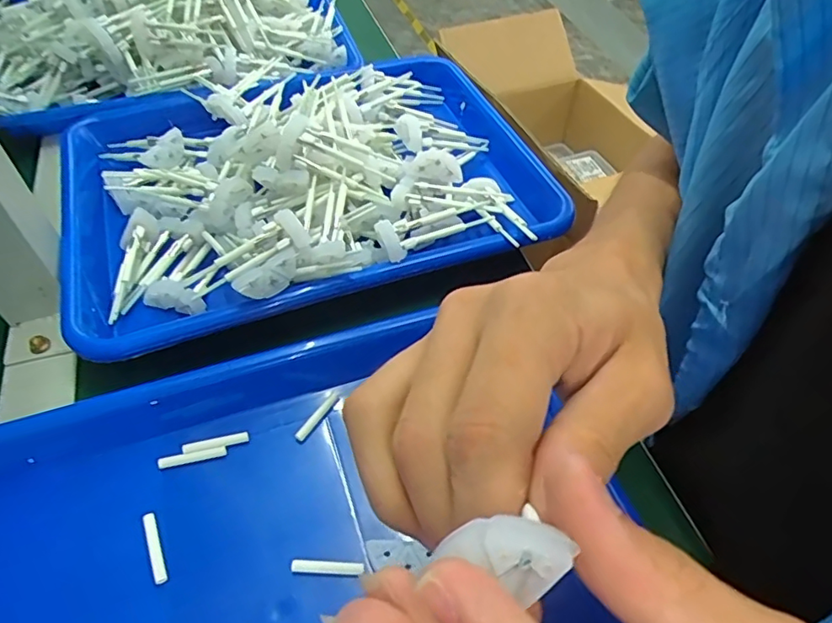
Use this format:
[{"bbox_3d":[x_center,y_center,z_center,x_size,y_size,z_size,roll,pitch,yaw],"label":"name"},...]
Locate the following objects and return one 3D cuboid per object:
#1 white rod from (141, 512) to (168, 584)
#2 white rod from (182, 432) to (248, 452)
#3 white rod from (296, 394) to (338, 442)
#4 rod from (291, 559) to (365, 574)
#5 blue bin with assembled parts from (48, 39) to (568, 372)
[{"bbox_3d":[-0.124,0.111,0.260,0.006,0.004,0.033,-20,54,-17],"label":"white rod"},{"bbox_3d":[-0.107,0.070,0.295,0.033,0.004,0.006,-12,52,-11],"label":"white rod"},{"bbox_3d":[-0.055,0.058,0.307,0.006,0.006,0.031,31,57,22],"label":"white rod"},{"bbox_3d":[-0.042,0.119,0.257,0.034,0.004,0.005,2,51,1],"label":"rod"},{"bbox_3d":[-0.080,-0.110,0.401,0.338,0.066,0.249,-15,53,-13],"label":"blue bin with assembled parts"}]

